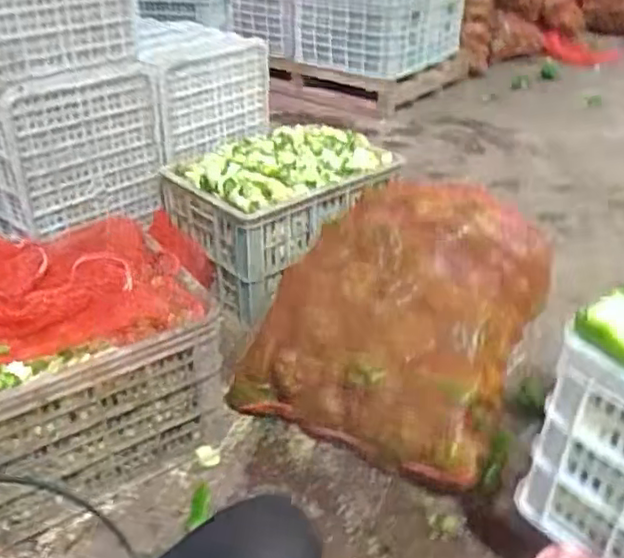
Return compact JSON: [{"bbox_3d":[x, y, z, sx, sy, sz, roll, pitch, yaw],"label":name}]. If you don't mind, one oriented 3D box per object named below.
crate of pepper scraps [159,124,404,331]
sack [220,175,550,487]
[{"bbox_3d":[-0.061,-0.152,1.478,0.467,0.286,0.310,-24,41,-34],"label":"crate of pepper scraps"},{"bbox_3d":[0.181,0.059,1.264,0.451,0.254,0.582,16,36,22],"label":"sack"}]

